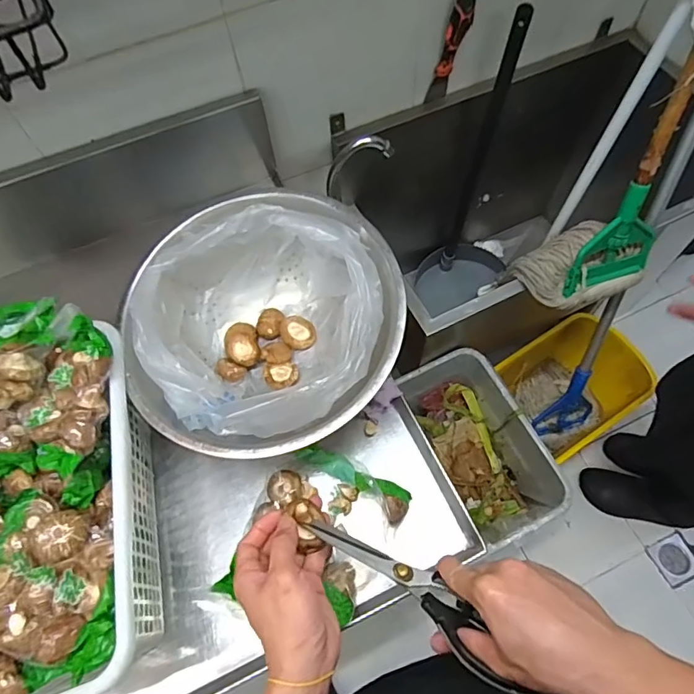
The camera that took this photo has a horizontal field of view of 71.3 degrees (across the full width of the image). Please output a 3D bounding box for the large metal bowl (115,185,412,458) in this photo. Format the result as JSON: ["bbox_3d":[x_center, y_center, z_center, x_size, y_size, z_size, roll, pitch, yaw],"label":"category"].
[{"bbox_3d":[-0.096,-0.020,0.591,0.312,0.181,0.306,-1,63,2],"label":"large metal bowl"}]

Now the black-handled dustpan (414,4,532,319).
[{"bbox_3d":[0.285,-0.324,1.039,0.155,0.703,0.197,34,70,18],"label":"black-handled dustpan"}]

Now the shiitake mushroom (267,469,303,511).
[{"bbox_3d":[-0.075,0.169,0.584,0.042,0.030,0.040,-1,63,2],"label":"shiitake mushroom"}]

